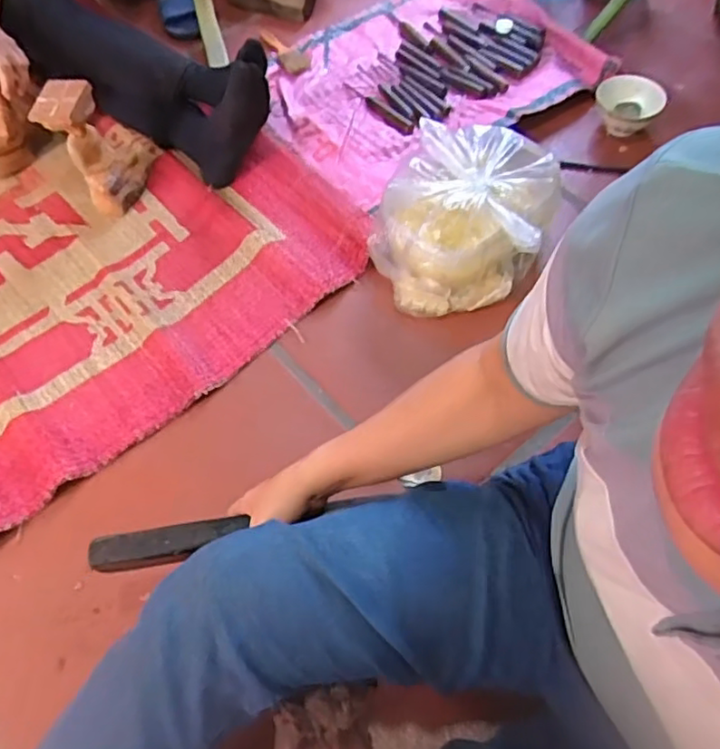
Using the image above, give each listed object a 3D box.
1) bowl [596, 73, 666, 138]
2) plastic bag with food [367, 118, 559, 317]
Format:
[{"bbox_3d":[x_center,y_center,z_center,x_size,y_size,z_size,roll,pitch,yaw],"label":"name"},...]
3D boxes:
[{"bbox_3d":[0.436,-0.441,1.021,0.103,0.058,0.098,0,59,1],"label":"bowl"},{"bbox_3d":[0.148,-0.213,0.889,0.209,0.152,0.255,19,61,15],"label":"plastic bag with food"}]

